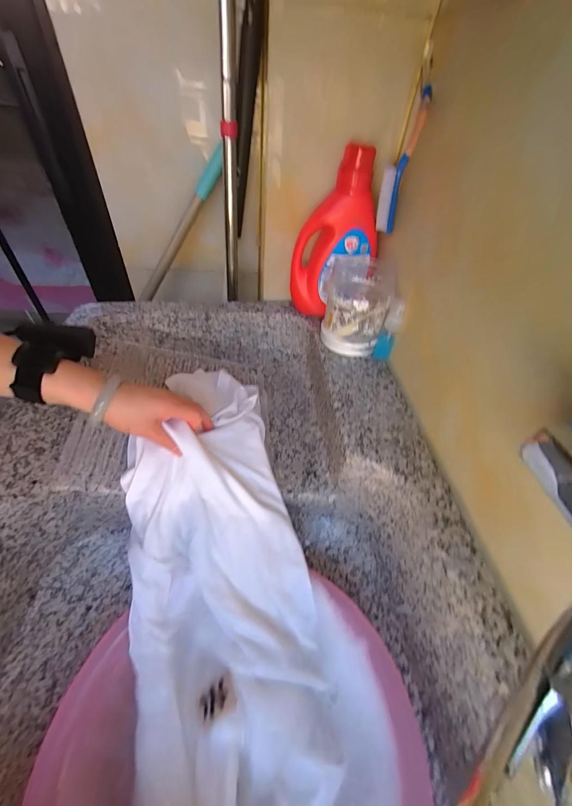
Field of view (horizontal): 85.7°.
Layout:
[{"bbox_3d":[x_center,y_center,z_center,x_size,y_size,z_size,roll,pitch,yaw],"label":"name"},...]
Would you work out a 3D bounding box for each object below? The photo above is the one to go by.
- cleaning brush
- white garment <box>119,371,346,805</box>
[{"bbox_3d":[0.155,-0.322,0.427,0.030,0.156,0.041,19,47,12],"label":"cleaning brush"},{"bbox_3d":[-0.080,0.168,0.356,0.196,0.084,0.508,-6,62,-12],"label":"white garment"}]

